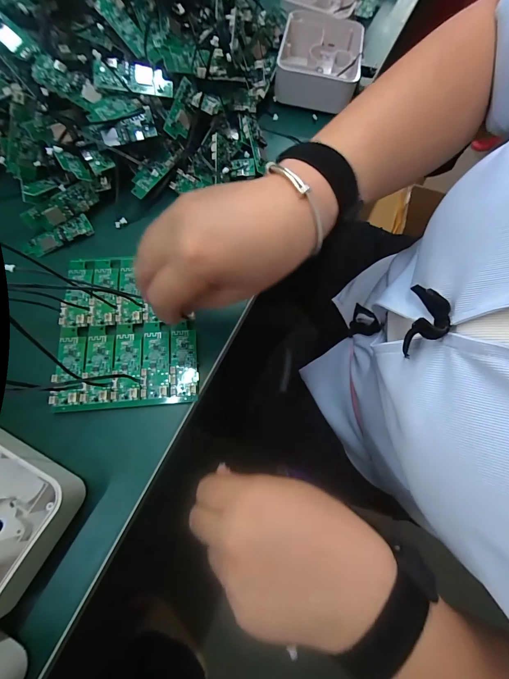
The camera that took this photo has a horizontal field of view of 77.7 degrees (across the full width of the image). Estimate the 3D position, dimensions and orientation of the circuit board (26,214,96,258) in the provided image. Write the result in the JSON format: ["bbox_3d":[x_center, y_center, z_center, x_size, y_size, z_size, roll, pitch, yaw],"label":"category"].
[{"bbox_3d":[-0.197,-0.104,0.318,0.065,0.008,0.021,-32,74,-13],"label":"circuit board"}]

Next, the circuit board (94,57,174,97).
[{"bbox_3d":[-0.114,-0.248,0.301,0.070,0.008,0.023,2,105,-11],"label":"circuit board"}]

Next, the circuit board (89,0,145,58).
[{"bbox_3d":[-0.126,-0.299,0.293,0.022,0.006,0.063,-47,114,0],"label":"circuit board"}]

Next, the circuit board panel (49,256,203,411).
[{"bbox_3d":[-0.115,-0.014,0.286,0.118,0.015,0.145,-4,70,-4],"label":"circuit board panel"}]

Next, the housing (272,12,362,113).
[{"bbox_3d":[0.086,-0.360,0.412,0.105,0.047,0.130,9,70,1],"label":"housing"}]

